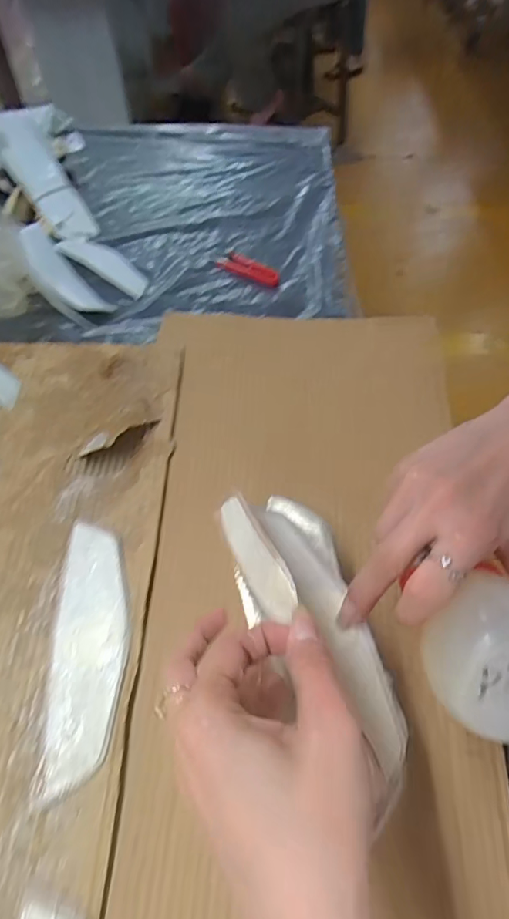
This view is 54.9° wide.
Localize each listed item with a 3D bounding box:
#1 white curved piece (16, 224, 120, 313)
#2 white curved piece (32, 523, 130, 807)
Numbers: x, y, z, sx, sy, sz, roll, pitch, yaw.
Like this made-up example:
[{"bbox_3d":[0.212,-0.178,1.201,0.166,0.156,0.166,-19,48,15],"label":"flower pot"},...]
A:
[{"bbox_3d":[-0.221,-0.211,0.546,0.050,0.036,0.155,-37,64,-23],"label":"white curved piece"},{"bbox_3d":[-0.111,0.123,0.332,0.048,0.007,0.168,-4,56,-4],"label":"white curved piece"}]

